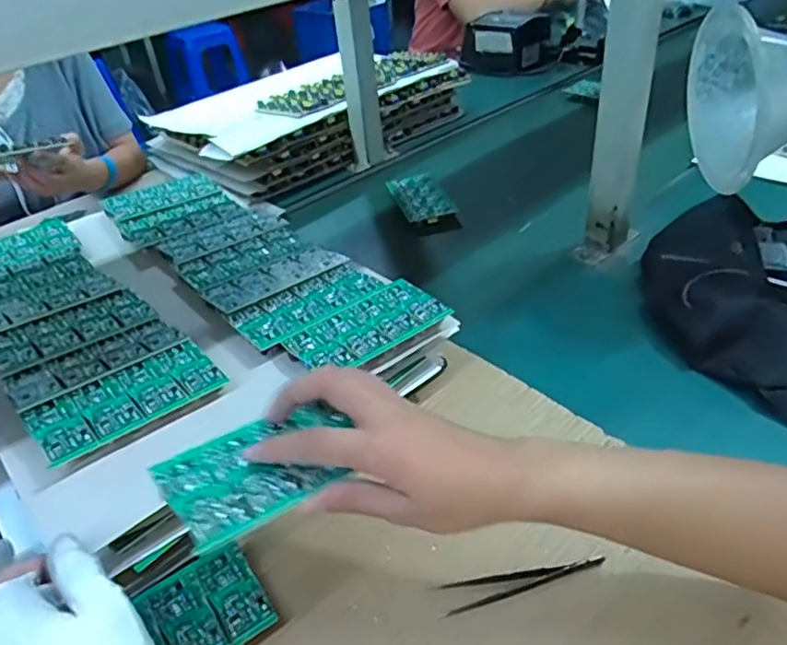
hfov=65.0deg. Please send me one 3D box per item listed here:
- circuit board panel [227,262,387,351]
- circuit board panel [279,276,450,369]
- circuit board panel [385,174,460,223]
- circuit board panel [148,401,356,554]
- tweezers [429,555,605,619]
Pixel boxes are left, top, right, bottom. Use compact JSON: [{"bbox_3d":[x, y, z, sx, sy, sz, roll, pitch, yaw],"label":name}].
[{"bbox_3d":[-0.078,-0.020,0.567,0.135,0.010,0.065,-31,44,-28],"label":"circuit board panel"},{"bbox_3d":[-0.022,0.001,0.534,0.134,0.007,0.067,-30,44,-27],"label":"circuit board panel"},{"bbox_3d":[0.040,-0.188,0.921,0.074,0.012,0.124,-17,40,-9],"label":"circuit board panel"},{"bbox_3d":[-0.080,0.087,0.385,0.118,0.006,0.074,-20,41,-33],"label":"circuit board panel"},{"bbox_3d":[0.090,0.182,0.442,0.122,0.006,0.020,-13,39,-9],"label":"tweezers"}]

